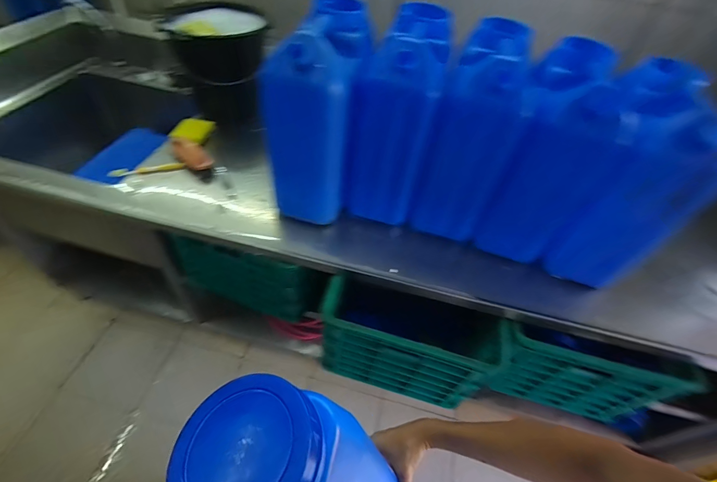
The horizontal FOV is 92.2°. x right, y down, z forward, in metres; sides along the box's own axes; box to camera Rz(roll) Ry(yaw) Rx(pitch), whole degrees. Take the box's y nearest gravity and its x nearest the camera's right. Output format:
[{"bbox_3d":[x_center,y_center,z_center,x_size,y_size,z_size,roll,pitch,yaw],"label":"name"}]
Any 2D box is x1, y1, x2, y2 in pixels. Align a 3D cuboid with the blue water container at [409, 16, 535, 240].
[{"bbox_3d":[0.253,-0.224,0.783,0.162,0.399,0.218,18,50,10],"label":"blue water container"}]

